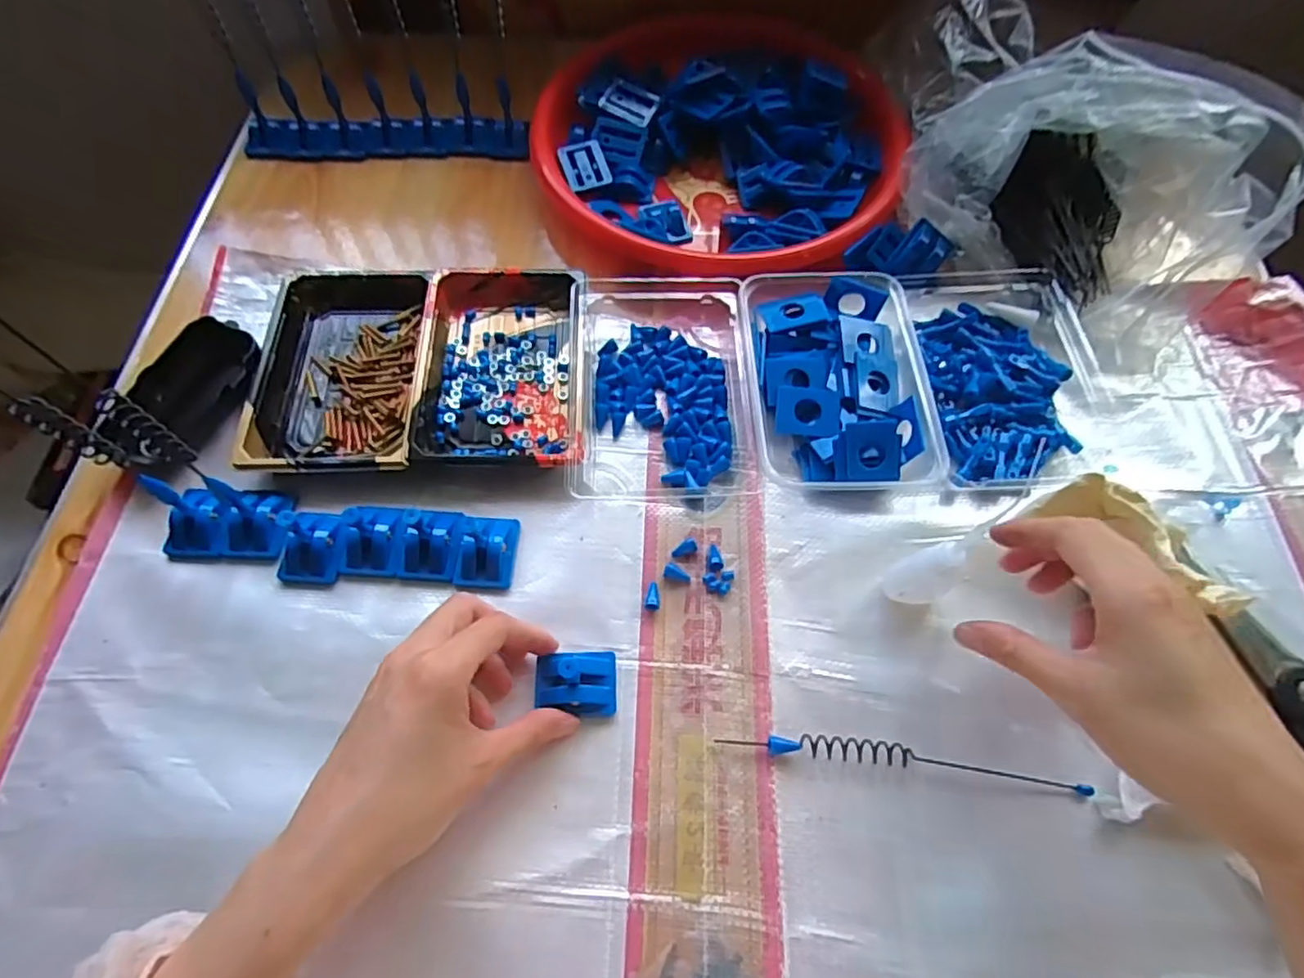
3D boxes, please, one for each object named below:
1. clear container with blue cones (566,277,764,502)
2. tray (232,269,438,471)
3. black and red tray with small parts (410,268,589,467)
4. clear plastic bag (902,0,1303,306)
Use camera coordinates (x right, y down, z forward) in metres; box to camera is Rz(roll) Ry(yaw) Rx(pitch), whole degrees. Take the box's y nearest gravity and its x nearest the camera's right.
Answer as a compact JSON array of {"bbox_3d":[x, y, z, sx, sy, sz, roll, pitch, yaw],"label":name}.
[{"bbox_3d":[0.008,-0.075,0.443,0.118,0.033,0.168,-1,64,-1],"label":"clear container with blue cones"},{"bbox_3d":[-0.206,-0.082,0.447,0.108,0.027,0.160,0,64,-1],"label":"tray"},{"bbox_3d":[-0.100,-0.085,0.446,0.106,0.027,0.156,-1,64,-1],"label":"black and red tray with small parts"},{"bbox_3d":[0.316,-0.262,0.480,0.238,0.100,0.239,3,64,1],"label":"clear plastic bag"}]

